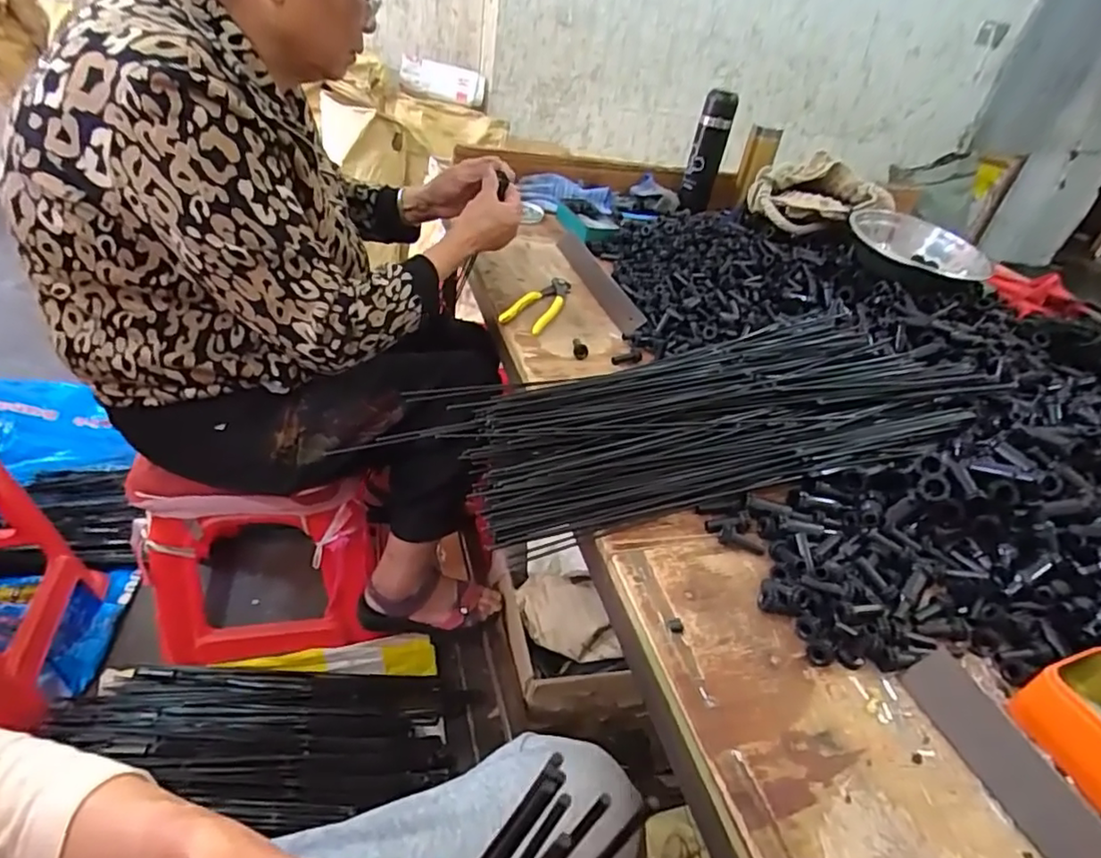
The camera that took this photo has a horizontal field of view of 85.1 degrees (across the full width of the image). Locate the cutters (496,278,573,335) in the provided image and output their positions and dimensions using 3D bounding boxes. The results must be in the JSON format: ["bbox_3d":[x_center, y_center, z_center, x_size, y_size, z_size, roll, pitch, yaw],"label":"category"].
[{"bbox_3d":[-0.012,-0.176,0.836,0.055,0.021,0.161,21,39,14],"label":"cutters"}]

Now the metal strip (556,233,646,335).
[{"bbox_3d":[0.073,-0.234,0.922,0.036,0.010,0.323,-6,40,-20],"label":"metal strip"}]

